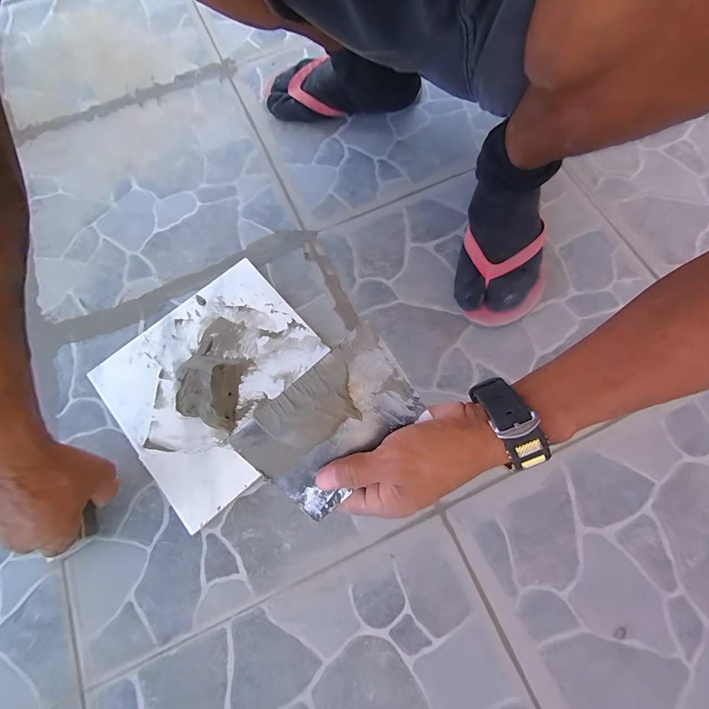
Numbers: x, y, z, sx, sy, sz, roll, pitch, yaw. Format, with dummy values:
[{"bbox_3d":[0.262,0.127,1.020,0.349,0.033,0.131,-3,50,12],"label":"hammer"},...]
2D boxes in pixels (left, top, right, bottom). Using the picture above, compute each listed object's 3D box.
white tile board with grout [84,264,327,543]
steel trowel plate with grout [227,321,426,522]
[{"bbox_3d":[-0.169,0.029,0.400,0.250,0.029,0.239,-42,76,-11],"label":"white tile board with grout"},{"bbox_3d":[-0.017,0.052,0.244,0.135,0.014,0.090,-44,90,1],"label":"steel trowel plate with grout"}]

